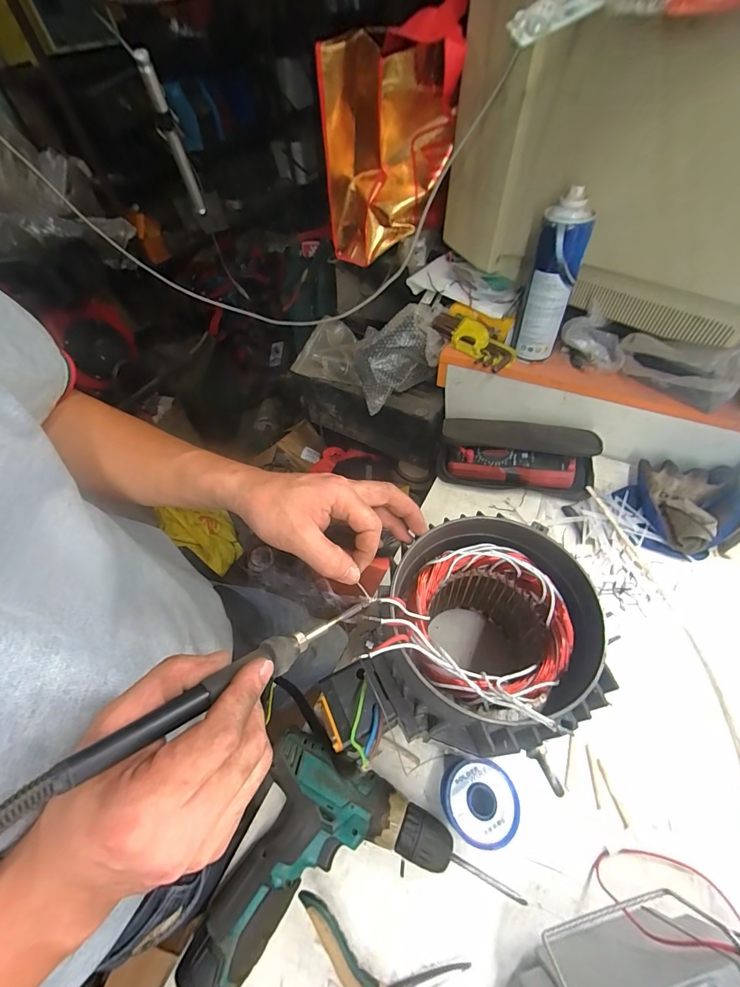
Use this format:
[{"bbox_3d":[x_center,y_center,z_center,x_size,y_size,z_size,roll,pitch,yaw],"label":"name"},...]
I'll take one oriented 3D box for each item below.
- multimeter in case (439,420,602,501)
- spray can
[{"bbox_3d":[0.231,-0.073,0.605,0.233,0.064,0.126,10,55,13],"label":"multimeter in case"},{"bbox_3d":[0.262,-0.305,0.554,0.062,0.209,0.073,14,56,16],"label":"spray can"}]

